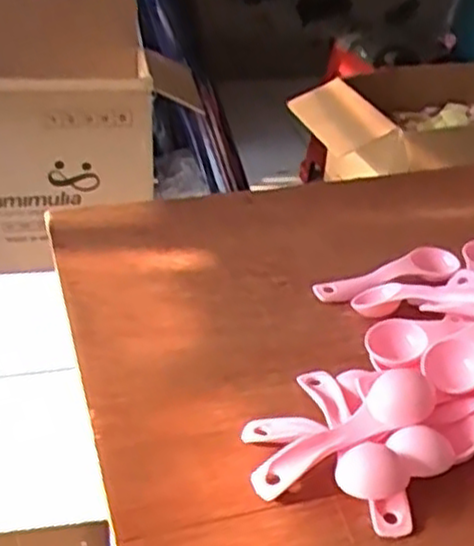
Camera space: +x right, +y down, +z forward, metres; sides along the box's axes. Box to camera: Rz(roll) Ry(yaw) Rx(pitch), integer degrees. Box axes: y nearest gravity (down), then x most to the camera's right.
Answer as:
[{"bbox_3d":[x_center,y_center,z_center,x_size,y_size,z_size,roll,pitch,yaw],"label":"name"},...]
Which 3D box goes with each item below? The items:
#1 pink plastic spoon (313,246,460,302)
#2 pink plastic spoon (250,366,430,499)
[{"bbox_3d":[0.109,0.003,0.542,0.112,0.017,0.031,-9,36,-18],"label":"pink plastic spoon"},{"bbox_3d":[0.058,0.084,0.402,0.113,0.011,0.031,-26,42,-17],"label":"pink plastic spoon"}]

